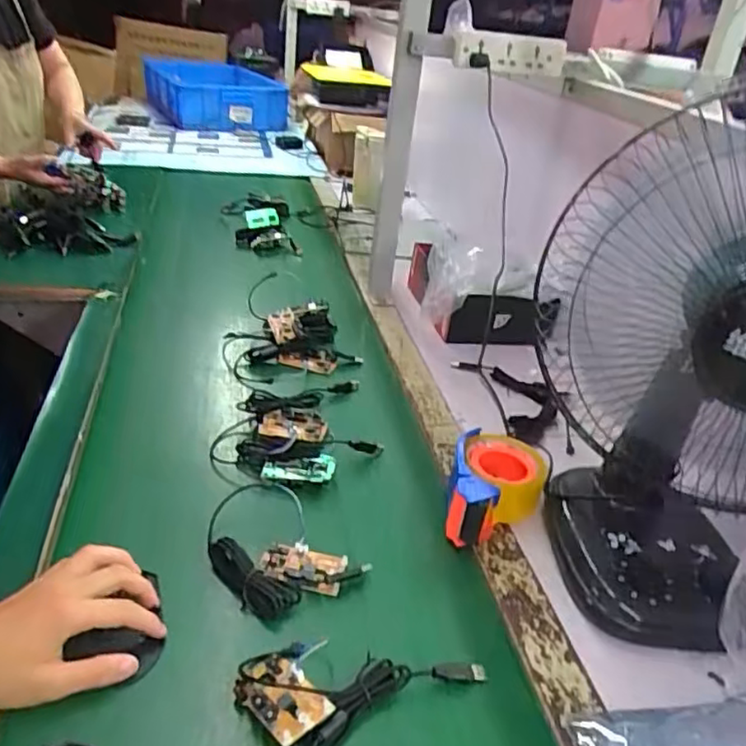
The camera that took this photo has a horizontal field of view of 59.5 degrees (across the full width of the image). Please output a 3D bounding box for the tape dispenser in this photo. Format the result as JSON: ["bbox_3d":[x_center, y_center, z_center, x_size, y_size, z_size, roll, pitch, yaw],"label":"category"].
[{"bbox_3d":[0.130,0.123,0.697,0.094,0.068,0.149,14,30,14],"label":"tape dispenser"}]

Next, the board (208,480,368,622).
[{"bbox_3d":[-0.098,0.162,0.622,0.111,0.018,0.155,-17,37,-36],"label":"board"}]

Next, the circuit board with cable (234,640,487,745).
[{"bbox_3d":[-0.012,0.232,0.515,0.180,0.027,0.089,-11,33,-28],"label":"circuit board with cable"}]

